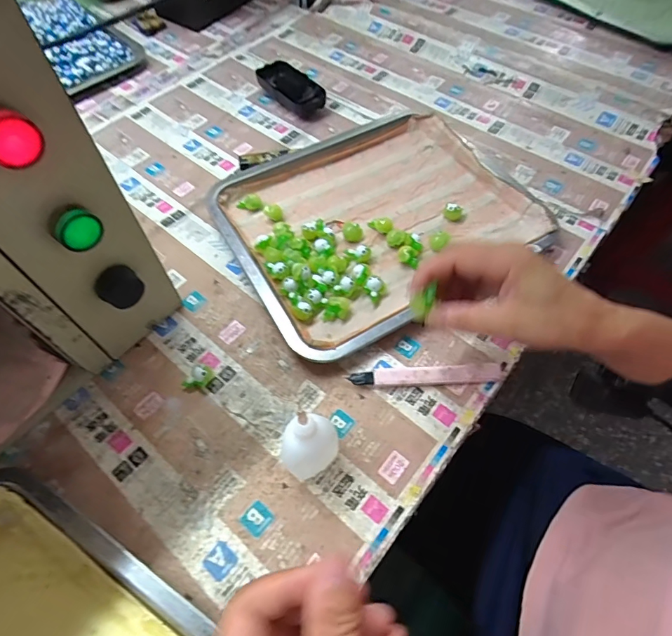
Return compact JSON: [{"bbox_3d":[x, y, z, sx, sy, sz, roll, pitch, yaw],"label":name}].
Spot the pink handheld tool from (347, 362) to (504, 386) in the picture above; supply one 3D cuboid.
[{"bbox_3d":[0.082,0.050,0.372,0.137,0.014,0.017,-2,60,-1],"label":"pink handheld tool"}]

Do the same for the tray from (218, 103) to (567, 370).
[{"bbox_3d":[0.033,-0.116,0.463,0.291,0.029,0.270,-28,63,-15],"label":"tray"}]

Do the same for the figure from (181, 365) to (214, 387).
[{"bbox_3d":[-0.121,0.050,0.372,0.023,0.015,0.019,2,60,1],"label":"figure"}]

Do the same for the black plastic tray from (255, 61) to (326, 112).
[{"bbox_3d":[-0.061,-0.315,0.586,0.110,0.025,0.050,40,68,21],"label":"black plastic tray"}]

